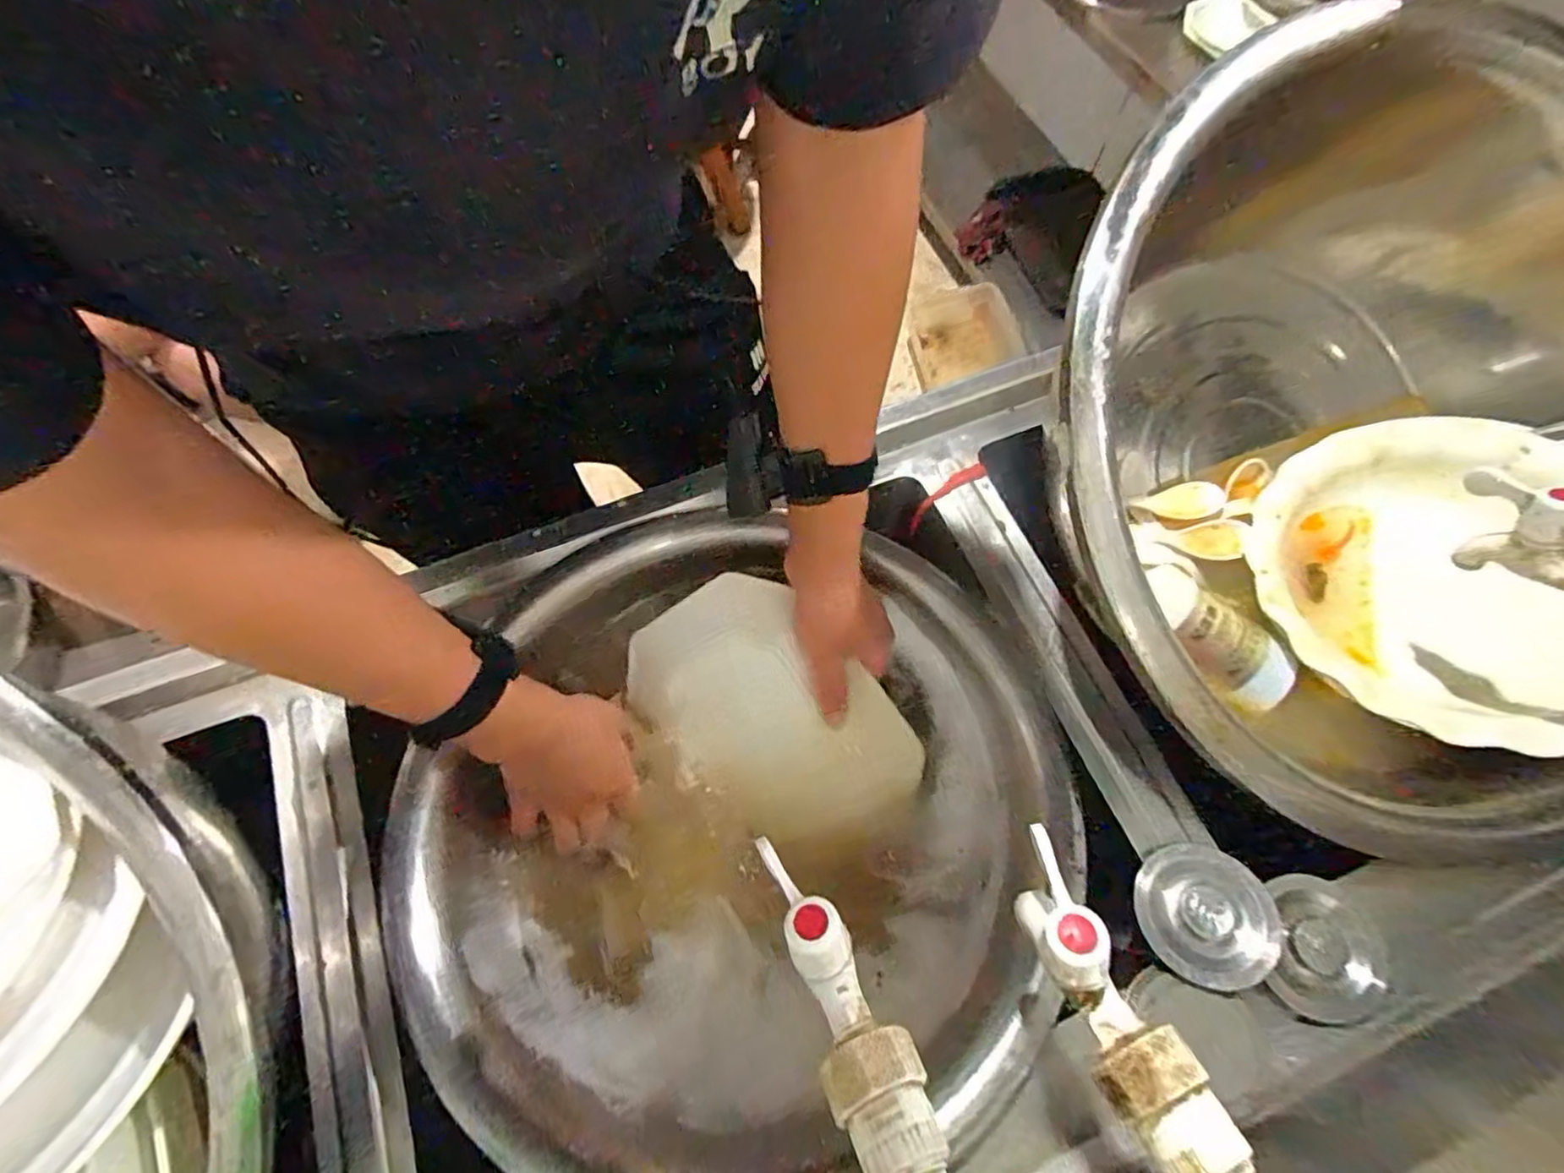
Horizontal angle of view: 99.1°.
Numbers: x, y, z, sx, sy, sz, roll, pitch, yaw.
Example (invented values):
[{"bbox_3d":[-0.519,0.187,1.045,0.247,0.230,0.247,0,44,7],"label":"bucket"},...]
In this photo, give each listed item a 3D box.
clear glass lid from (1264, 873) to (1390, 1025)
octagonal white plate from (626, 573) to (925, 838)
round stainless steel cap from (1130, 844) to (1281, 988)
[{"bbox_3d":[0.347,0.230,0.423,0.066,0.022,0.081,13,68,5],"label":"clear glass lid"},{"bbox_3d":[-0.012,0.102,0.535,0.159,0.024,0.228,-39,85,6],"label":"octagonal white plate"},{"bbox_3d":[0.278,0.216,0.438,0.081,0.021,0.081,-8,56,13],"label":"round stainless steel cap"}]

